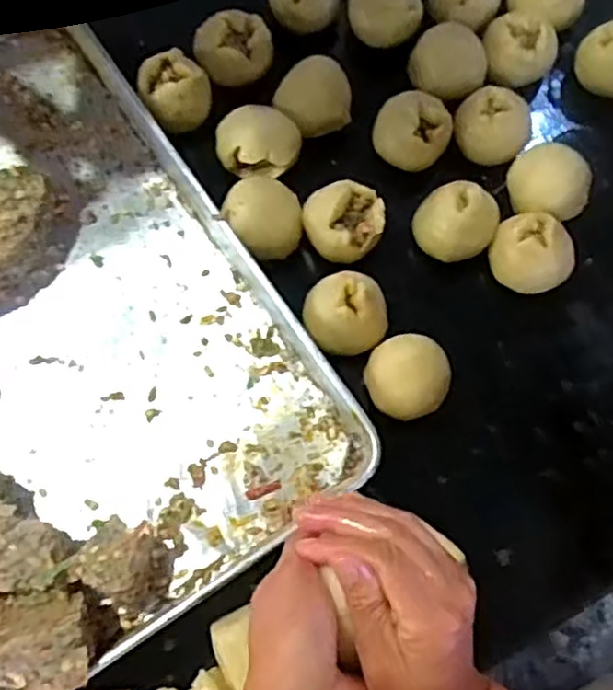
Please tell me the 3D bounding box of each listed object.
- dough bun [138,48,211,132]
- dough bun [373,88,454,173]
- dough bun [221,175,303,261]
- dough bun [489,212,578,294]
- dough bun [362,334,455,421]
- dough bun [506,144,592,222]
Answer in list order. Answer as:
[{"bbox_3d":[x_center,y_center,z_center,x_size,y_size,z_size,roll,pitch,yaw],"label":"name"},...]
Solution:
[{"bbox_3d":[-0.129,-0.247,0.680,0.069,0.050,0.073,-19,74,-7],"label":"dough bun"},{"bbox_3d":[0.101,-0.203,0.670,0.075,0.059,0.067,18,73,4],"label":"dough bun"},{"bbox_3d":[-0.040,-0.118,0.638,0.069,0.049,0.075,0,73,-1],"label":"dough bun"},{"bbox_3d":[0.207,-0.083,0.632,0.072,0.055,0.062,42,76,11],"label":"dough bun"},{"bbox_3d":[0.088,0.028,0.594,0.073,0.055,0.070,0,73,-1],"label":"dough bun"},{"bbox_3d":[0.228,-0.150,0.659,0.079,0.060,0.063,33,75,8],"label":"dough bun"}]

